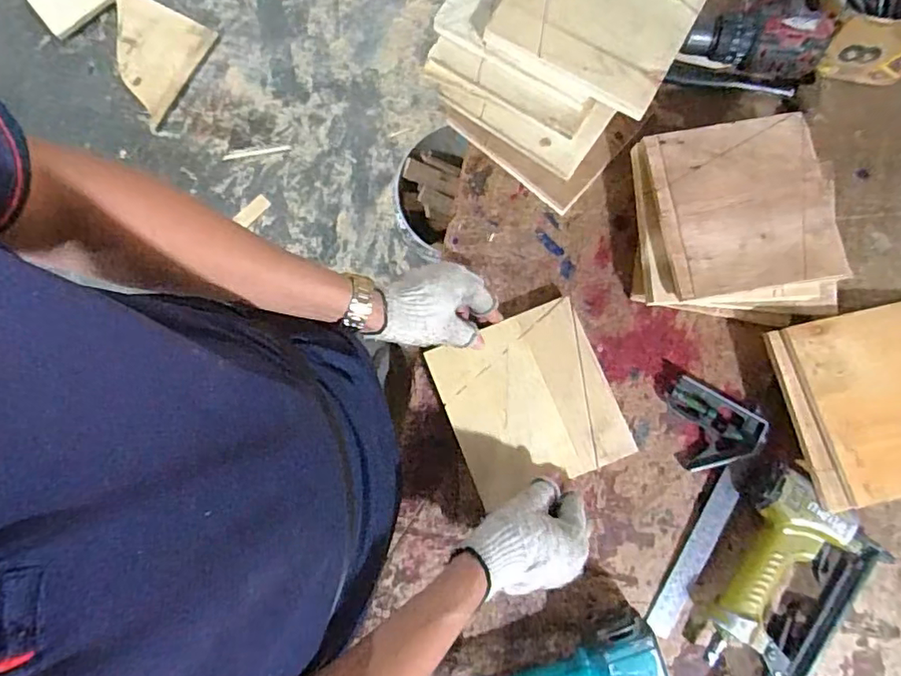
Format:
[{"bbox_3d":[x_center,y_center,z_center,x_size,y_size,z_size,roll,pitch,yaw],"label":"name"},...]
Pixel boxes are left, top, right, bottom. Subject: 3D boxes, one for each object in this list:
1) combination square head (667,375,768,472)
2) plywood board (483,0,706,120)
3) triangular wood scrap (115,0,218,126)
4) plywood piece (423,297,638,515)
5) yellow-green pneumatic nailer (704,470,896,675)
[{"bbox_3d":[0.260,0.096,0.576,0.095,0.018,0.079,31,84,7],"label":"combination square head"},{"bbox_3d":[0.147,-0.322,0.553,0.170,0.022,0.157,29,87,3],"label":"plywood board"},{"bbox_3d":[-0.847,-0.790,1.554,0.329,0.021,0.280,30,92,7],"label":"triangular wood scrap"},{"bbox_3d":[0.079,0.065,0.575,0.161,0.010,0.169,-22,84,1],"label":"plywood piece"},{"bbox_3d":[0.324,0.238,0.531,0.130,0.041,0.190,27,83,7],"label":"yellow-green pneumatic nailer"}]

